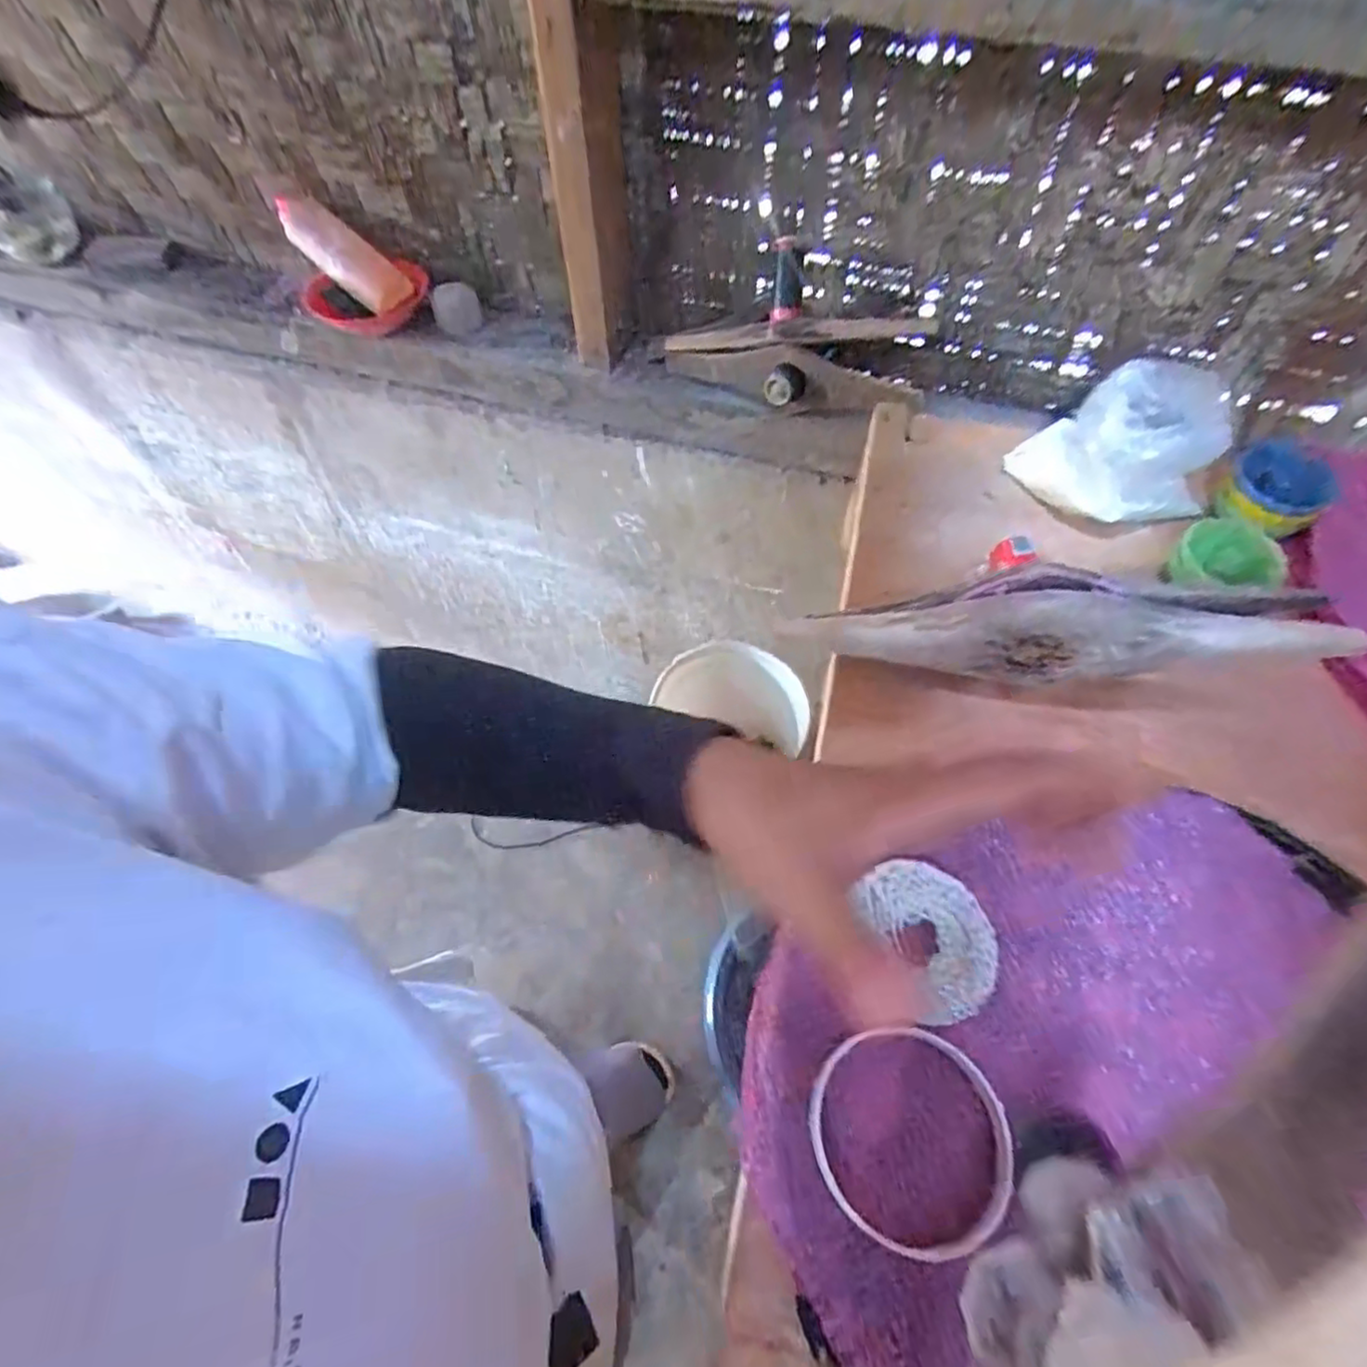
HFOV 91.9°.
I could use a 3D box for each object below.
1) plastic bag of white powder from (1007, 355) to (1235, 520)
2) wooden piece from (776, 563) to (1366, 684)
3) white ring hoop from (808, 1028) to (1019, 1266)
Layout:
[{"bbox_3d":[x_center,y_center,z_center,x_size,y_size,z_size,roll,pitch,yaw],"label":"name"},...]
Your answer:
[{"bbox_3d":[0.331,-0.173,0.499,0.140,0.084,0.095,4,58,3],"label":"plastic bag of white powder"},{"bbox_3d":[0.222,-0.028,0.412,0.311,0.073,0.057,7,59,4],"label":"wooden piece"},{"bbox_3d":[0.104,0.208,0.303,0.087,0.010,0.085,0,58,0],"label":"white ring hoop"}]

